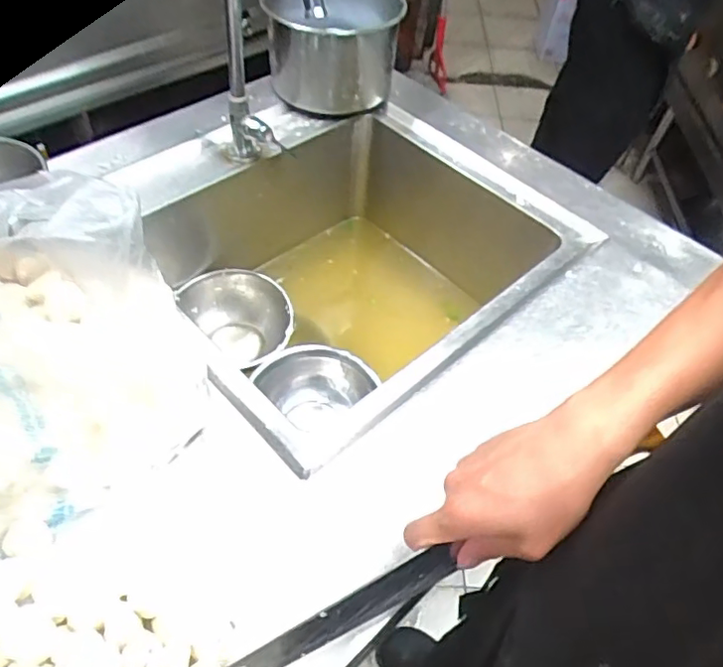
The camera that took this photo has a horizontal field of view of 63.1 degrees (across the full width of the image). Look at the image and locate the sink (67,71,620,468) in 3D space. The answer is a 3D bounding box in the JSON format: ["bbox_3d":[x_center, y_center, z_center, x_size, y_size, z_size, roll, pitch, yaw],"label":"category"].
[{"bbox_3d":[-0.035,-0.084,0.803,0.472,0.257,0.529,-30,61,-25],"label":"sink"}]

